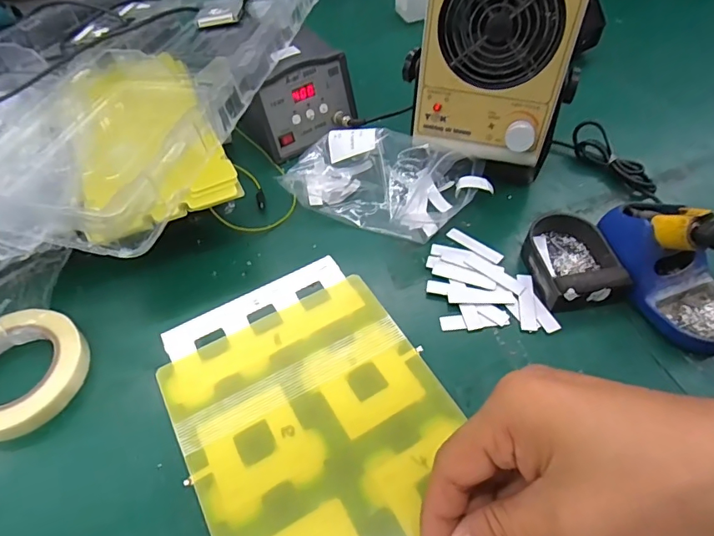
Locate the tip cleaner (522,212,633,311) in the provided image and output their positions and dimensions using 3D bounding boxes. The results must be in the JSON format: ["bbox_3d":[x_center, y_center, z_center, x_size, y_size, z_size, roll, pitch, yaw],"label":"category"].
[{"bbox_3d":[0.213,-0.012,0.478,0.079,0.035,0.113,-10,52,-4],"label":"tip cleaner"}]

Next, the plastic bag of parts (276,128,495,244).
[{"bbox_3d":[0.031,-0.105,0.539,0.217,0.063,0.121,15,54,15],"label":"plastic bag of parts"}]

